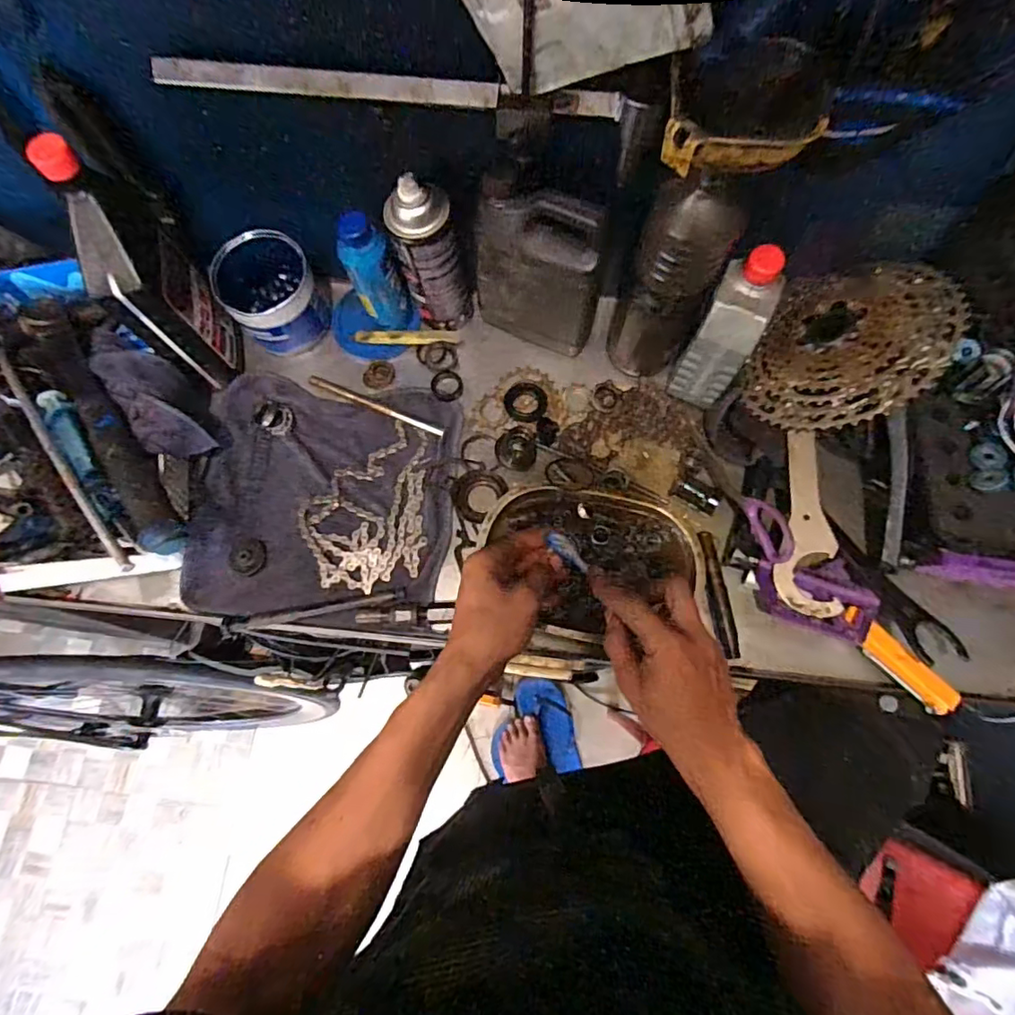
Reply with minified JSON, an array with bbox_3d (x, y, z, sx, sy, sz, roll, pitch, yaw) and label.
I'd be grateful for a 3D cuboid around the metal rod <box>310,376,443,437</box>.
[{"bbox_3d":[-0.151,-0.116,0.647,0.173,0.005,0.010,24,75,9],"label":"metal rod"}]

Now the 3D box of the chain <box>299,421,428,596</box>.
[{"bbox_3d":[-0.152,-0.002,0.604,0.127,0.009,0.180,-3,73,1],"label":"chain"}]

